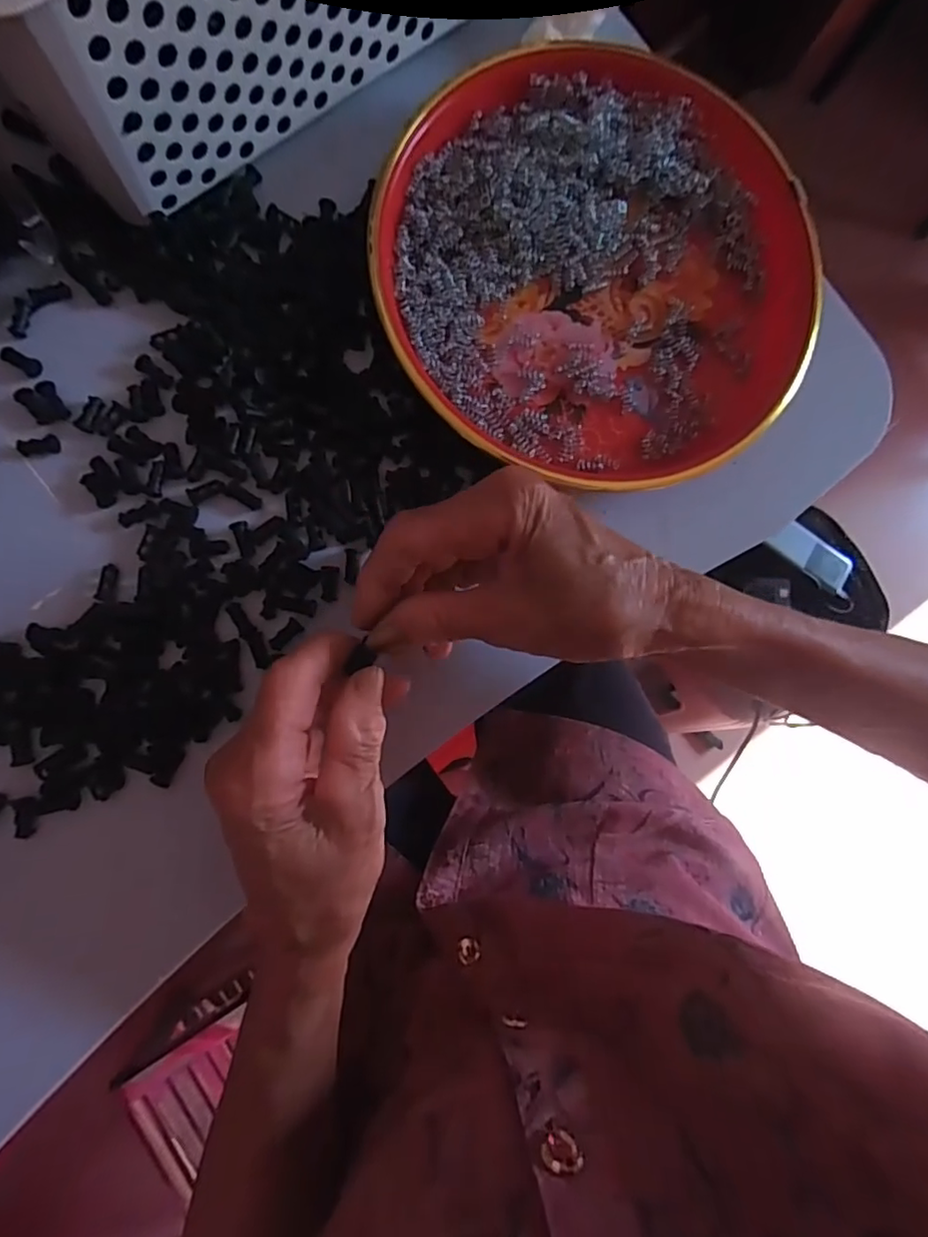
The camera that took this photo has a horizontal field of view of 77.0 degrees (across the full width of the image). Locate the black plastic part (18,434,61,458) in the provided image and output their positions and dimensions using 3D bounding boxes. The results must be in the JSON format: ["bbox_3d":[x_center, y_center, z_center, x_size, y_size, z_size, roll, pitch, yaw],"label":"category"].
[{"bbox_3d":[-0.192,-0.078,0.263,0.017,0.004,0.008,-17,88,-9],"label":"black plastic part"}]

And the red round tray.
[{"bbox_3d":[0.066,-0.172,0.291,0.211,0.030,0.204,0,85,-8],"label":"red round tray"}]

